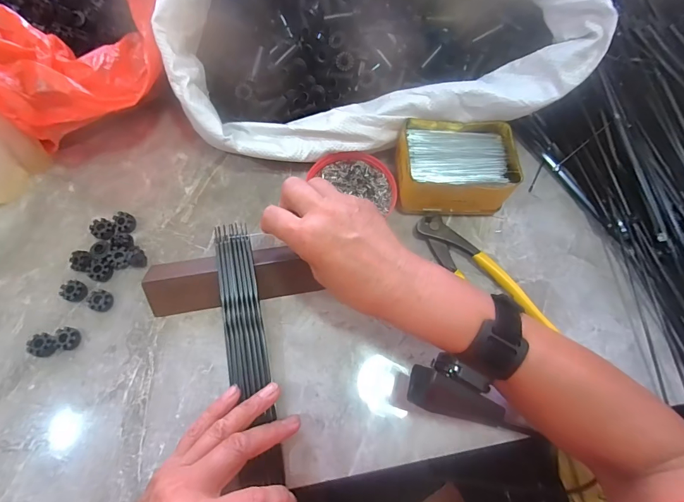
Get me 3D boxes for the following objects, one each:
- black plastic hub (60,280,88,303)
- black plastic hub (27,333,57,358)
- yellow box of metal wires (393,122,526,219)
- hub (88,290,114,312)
[{"bbox_3d":[-0.242,0.037,0.343,0.020,0.013,0.018,25,68,7],"label":"black plastic hub"},{"bbox_3d":[-0.255,0.081,0.324,0.020,0.013,0.017,26,68,8],"label":"black plastic hub"},{"bbox_3d":[0.113,-0.085,0.388,0.111,0.059,0.083,-2,67,-4],"label":"yellow box of metal wires"},{"bbox_3d":[-0.218,0.044,0.341,0.018,0.013,0.018,1,67,-3],"label":"hub"}]

